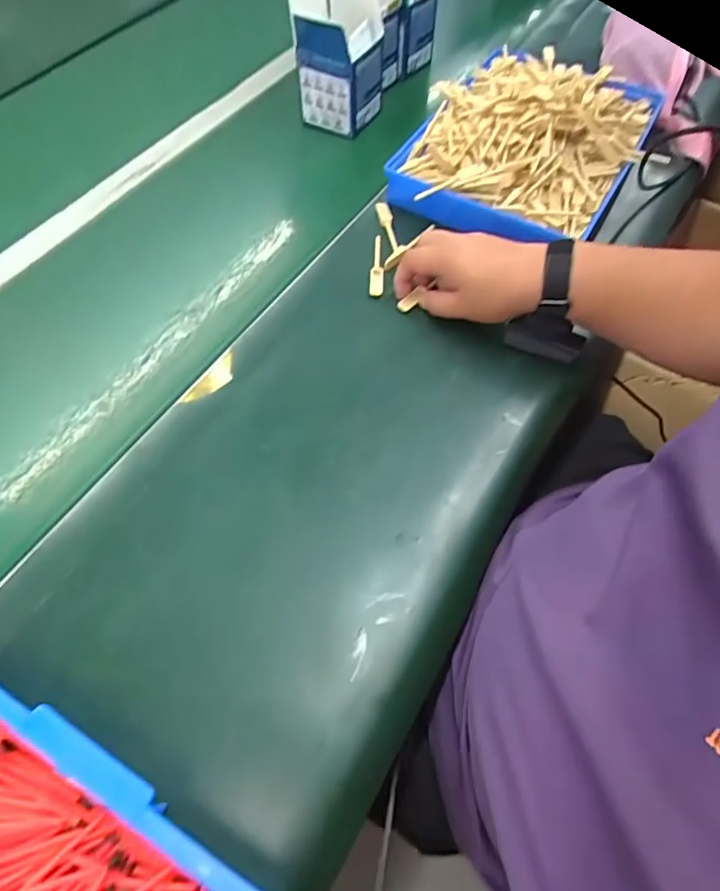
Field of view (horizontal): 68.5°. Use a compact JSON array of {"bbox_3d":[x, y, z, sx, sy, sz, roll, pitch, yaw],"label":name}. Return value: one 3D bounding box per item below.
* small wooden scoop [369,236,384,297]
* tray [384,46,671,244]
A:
[{"bbox_3d":[0.020,-0.196,0.572,0.015,0.006,0.089,4,60,1],"label":"small wooden scoop"},{"bbox_3d":[0.212,-0.386,0.647,0.249,0.087,0.373,22,62,11],"label":"tray"}]

